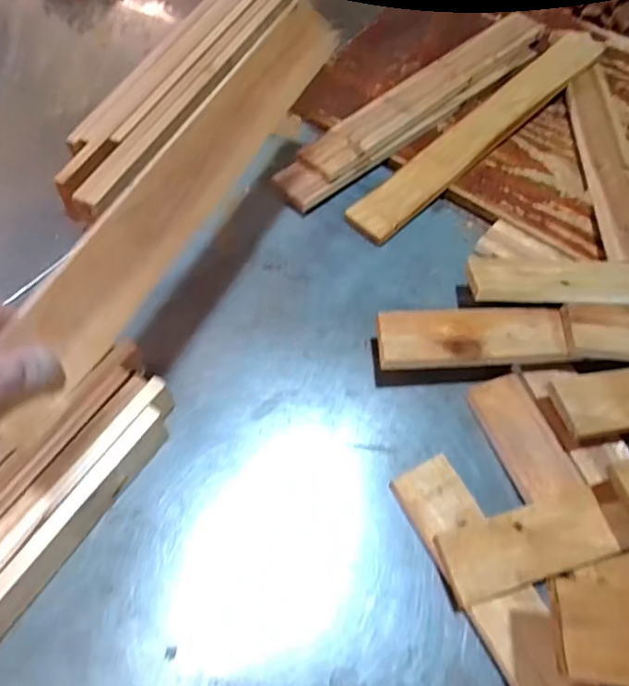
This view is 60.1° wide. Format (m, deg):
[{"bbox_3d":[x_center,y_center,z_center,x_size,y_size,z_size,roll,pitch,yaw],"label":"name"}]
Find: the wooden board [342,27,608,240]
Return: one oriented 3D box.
[{"bbox_3d":[0.231,-0.295,0.729,0.496,0.023,0.069,-41,66,-20],"label":"wooden board"}]

